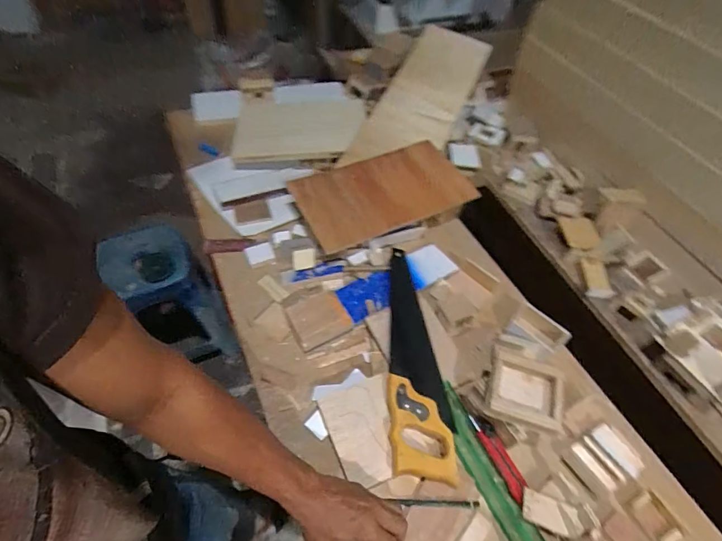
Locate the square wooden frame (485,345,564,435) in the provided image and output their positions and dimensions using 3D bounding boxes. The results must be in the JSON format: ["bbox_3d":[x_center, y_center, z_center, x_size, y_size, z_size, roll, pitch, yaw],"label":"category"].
[{"bbox_3d":[0.236,0.169,0.588,0.103,0.024,0.101,16,52,8],"label":"square wooden frame"}]

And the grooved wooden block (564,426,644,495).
[{"bbox_3d":[0.351,0.278,0.595,0.079,0.025,0.072,-27,61,-15],"label":"grooved wooden block"}]

